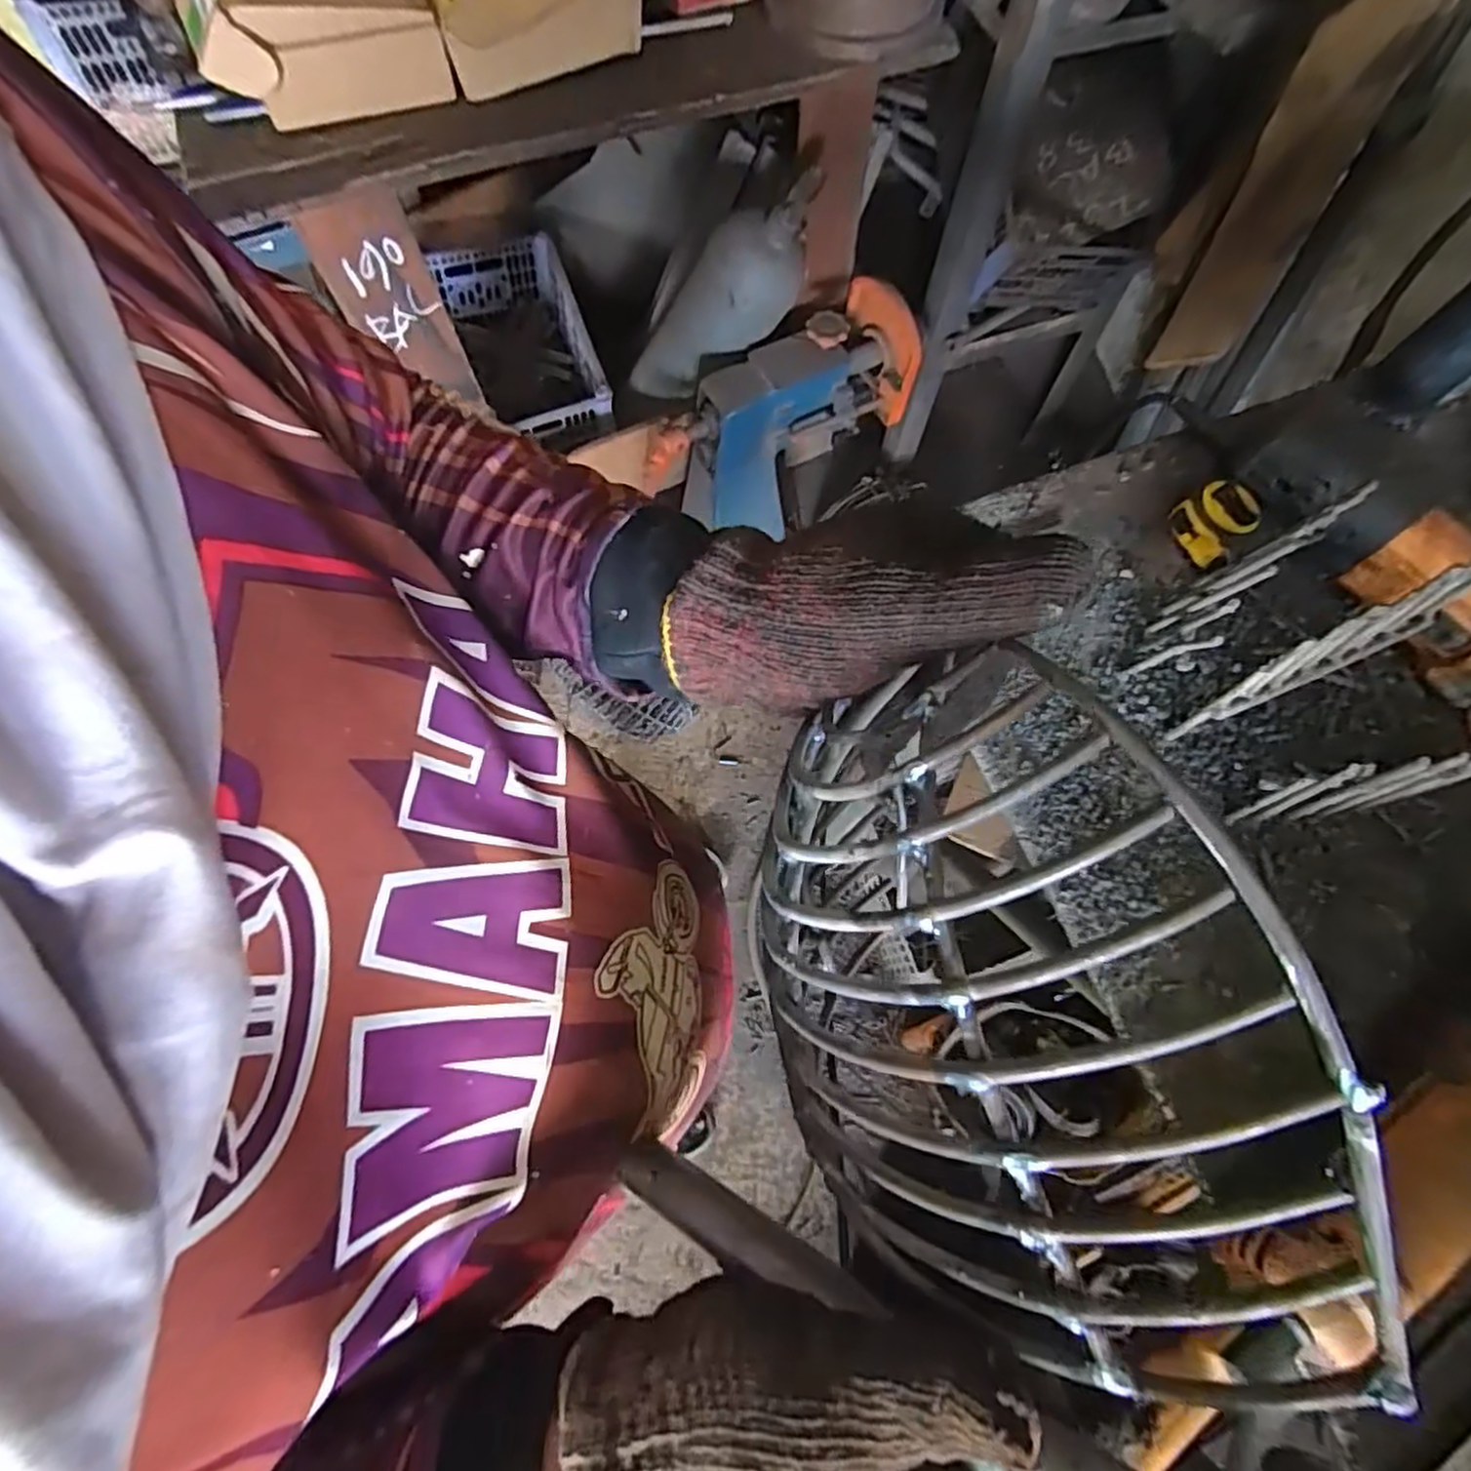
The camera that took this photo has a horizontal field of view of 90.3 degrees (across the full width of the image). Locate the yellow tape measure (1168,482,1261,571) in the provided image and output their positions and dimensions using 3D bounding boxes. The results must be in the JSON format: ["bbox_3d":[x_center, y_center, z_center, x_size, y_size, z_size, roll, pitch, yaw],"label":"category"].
[{"bbox_3d":[0.324,-0.146,0.496,0.051,0.023,0.047,-42,75,-13],"label":"yellow tape measure"}]

